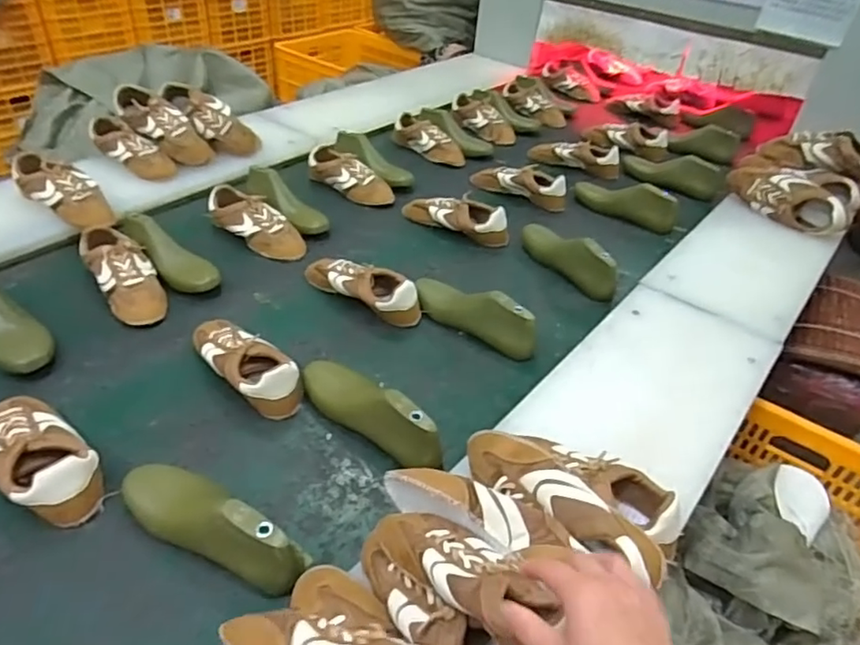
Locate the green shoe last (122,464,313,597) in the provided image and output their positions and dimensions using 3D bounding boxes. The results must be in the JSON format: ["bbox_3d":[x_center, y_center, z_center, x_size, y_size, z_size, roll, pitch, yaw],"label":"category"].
[{"bbox_3d":[-0.234,0.213,0.637,0.247,0.084,0.075,19,43,16],"label":"green shoe last"}]

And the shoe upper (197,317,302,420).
[{"bbox_3d":[-0.271,0.058,0.851,0.090,0.070,0.219,-30,52,-34],"label":"shoe upper"}]

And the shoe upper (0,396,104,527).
[{"bbox_3d":[-0.477,0.152,0.701,0.223,0.065,0.098,32,48,28],"label":"shoe upper"}]

